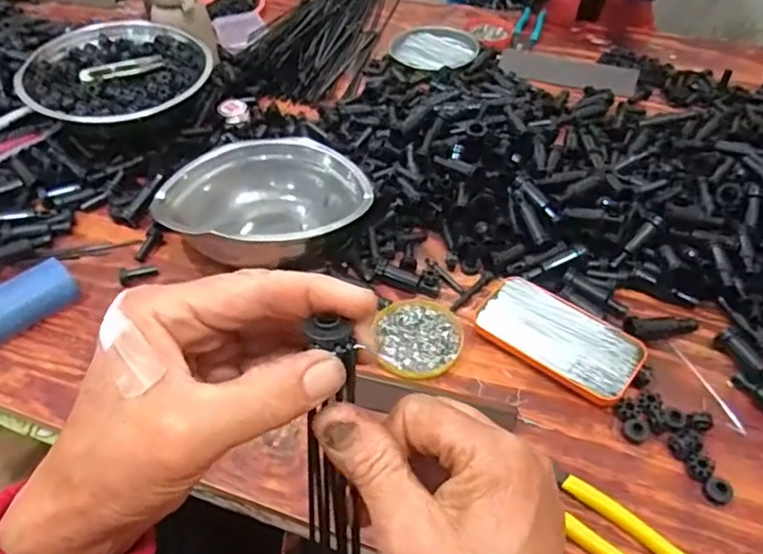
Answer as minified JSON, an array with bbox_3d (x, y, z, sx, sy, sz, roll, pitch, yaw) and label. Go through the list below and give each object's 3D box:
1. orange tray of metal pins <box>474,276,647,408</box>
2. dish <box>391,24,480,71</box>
[{"bbox_3d":[0.159,0.055,0.547,0.143,0.017,0.076,32,55,26],"label":"orange tray of metal pins"},{"bbox_3d":[0.079,-0.363,0.949,0.137,0.014,0.144,0,47,1],"label":"dish"}]

